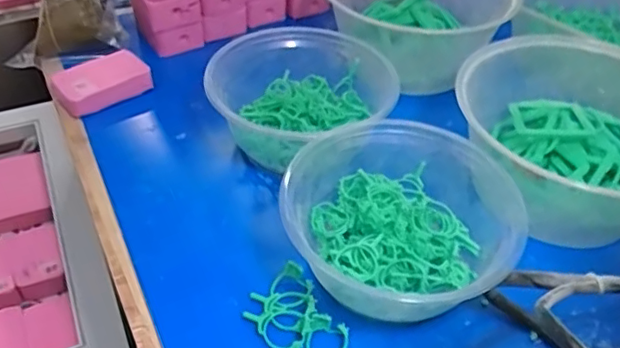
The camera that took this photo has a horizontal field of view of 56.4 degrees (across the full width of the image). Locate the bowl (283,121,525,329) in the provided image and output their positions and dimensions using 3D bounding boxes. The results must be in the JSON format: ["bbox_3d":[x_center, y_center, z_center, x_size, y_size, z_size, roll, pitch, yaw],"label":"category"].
[{"bbox_3d":[0.056,0.030,0.350,0.138,0.057,0.122,-7,45,-10],"label":"bowl"}]

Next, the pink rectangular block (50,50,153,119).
[{"bbox_3d":[-0.173,-0.075,0.483,0.072,0.024,0.049,-26,51,-27],"label":"pink rectangular block"}]

